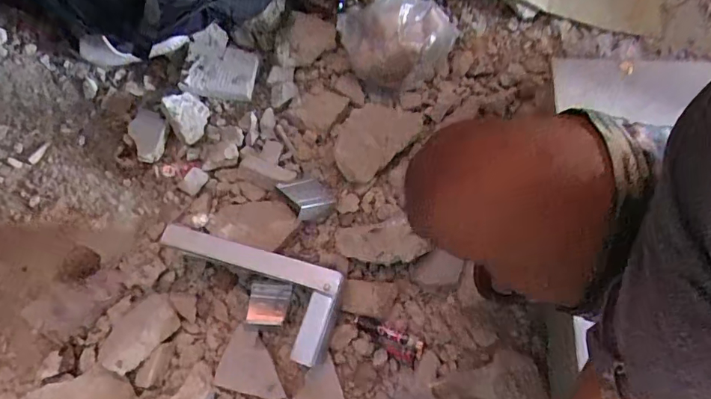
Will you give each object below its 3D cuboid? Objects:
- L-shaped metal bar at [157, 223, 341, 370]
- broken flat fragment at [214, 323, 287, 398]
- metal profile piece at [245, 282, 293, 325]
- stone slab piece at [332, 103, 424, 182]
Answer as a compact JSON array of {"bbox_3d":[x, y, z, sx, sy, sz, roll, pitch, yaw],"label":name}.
[{"bbox_3d":[-0.171,0.137,0.737,0.293,0.025,0.136,16,73,6],"label":"L-shaped metal bar"},{"bbox_3d":[-0.161,0.257,0.785,0.115,0.013,0.100,13,73,5],"label":"broken flat fragment"},{"bbox_3d":[-0.144,0.175,0.829,0.068,0.020,0.070,3,72,2],"label":"metal profile piece"},{"bbox_3d":[0.030,-0.114,0.878,0.163,0.027,0.109,-41,76,-11],"label":"stone slab piece"}]

